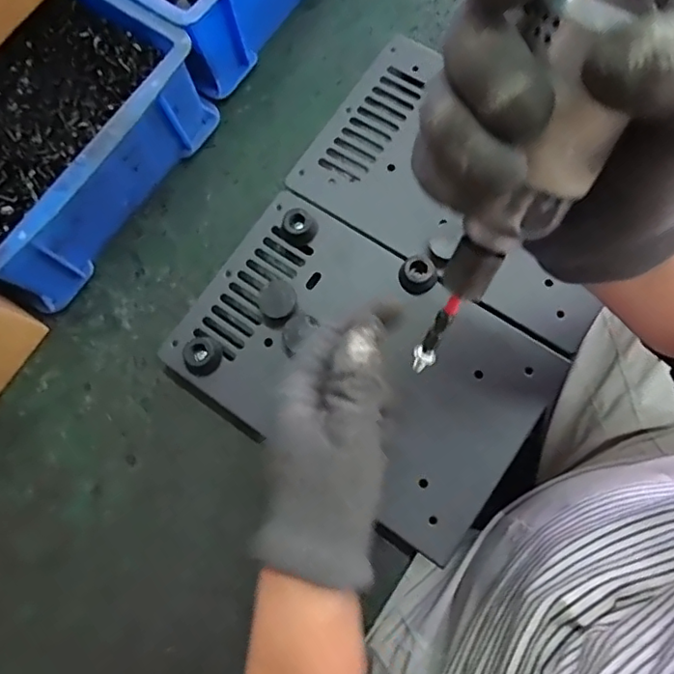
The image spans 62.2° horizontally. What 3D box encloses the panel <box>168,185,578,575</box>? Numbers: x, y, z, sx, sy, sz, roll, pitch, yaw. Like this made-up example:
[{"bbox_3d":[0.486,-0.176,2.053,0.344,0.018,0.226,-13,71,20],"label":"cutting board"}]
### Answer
[{"bbox_3d":[0.013,0.013,0.362,0.225,0.012,0.148,33,82,12],"label":"panel"}]

